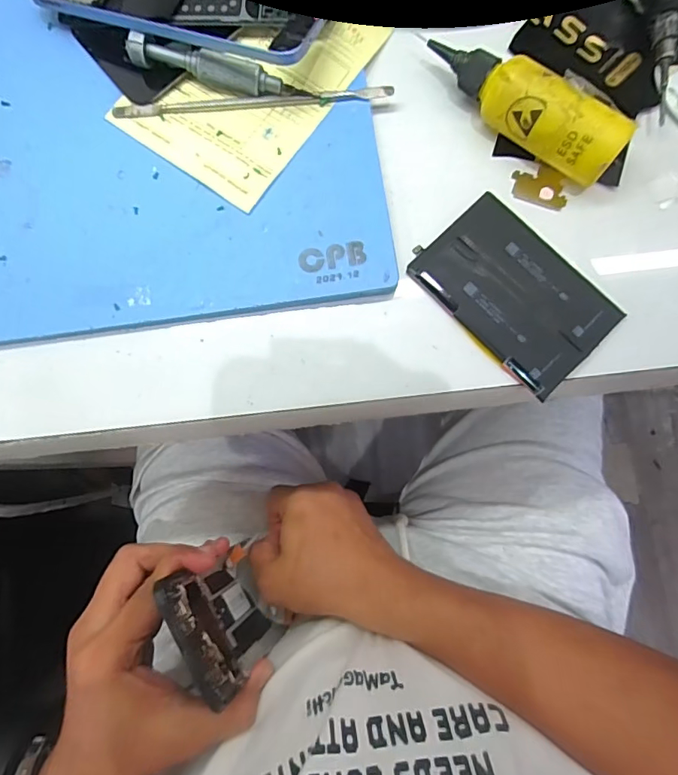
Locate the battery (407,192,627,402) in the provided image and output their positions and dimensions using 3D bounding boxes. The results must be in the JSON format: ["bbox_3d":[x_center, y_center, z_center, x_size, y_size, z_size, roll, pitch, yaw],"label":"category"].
[{"bbox_3d":[0.098,-0.053,0.267,0.069,0.011,0.103,-43,87,-4],"label":"battery"}]

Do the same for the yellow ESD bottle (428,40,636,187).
[{"bbox_3d":[0.103,-0.158,0.267,0.115,0.036,0.033,38,85,2],"label":"yellow ESD bottle"}]

